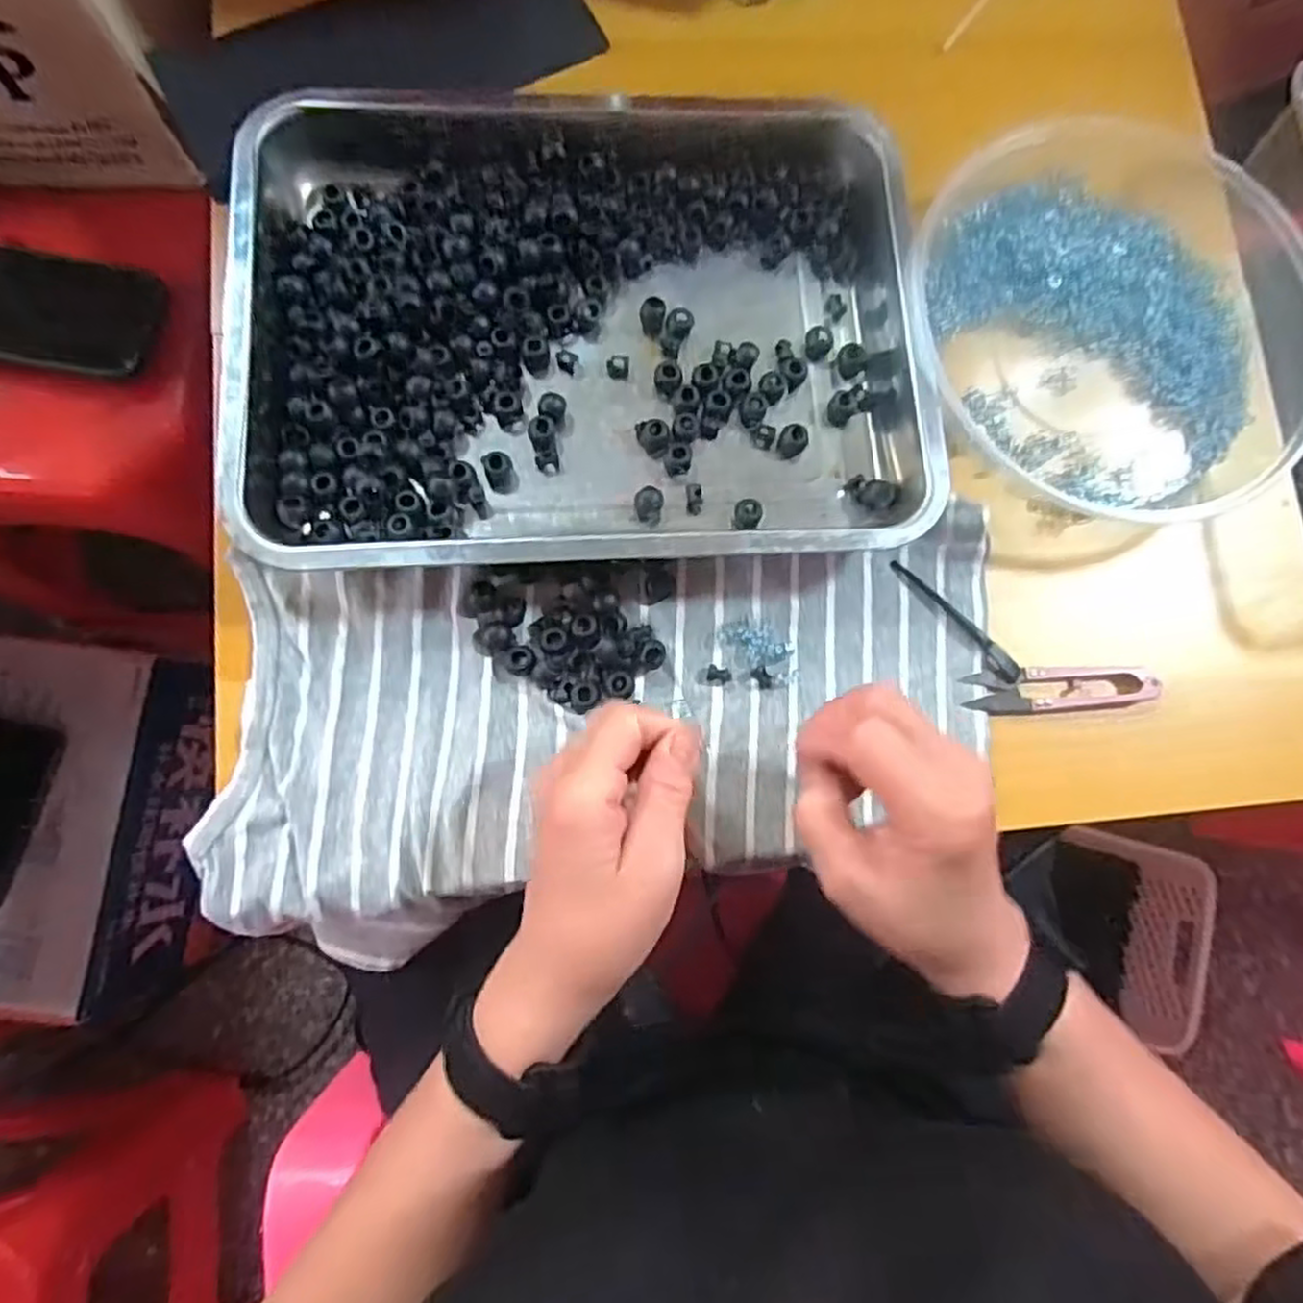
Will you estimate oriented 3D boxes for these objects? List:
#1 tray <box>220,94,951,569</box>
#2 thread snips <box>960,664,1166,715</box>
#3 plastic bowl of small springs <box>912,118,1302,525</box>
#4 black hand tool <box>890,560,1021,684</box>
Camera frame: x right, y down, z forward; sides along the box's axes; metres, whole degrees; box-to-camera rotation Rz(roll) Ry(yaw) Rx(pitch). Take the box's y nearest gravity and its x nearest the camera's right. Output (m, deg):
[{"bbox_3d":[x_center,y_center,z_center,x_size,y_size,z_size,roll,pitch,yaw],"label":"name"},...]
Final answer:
[{"bbox_3d":[-0.033,-0.174,0.391,0.339,0.042,0.267,-3,82,-4],"label":"tray"},{"bbox_3d":[0.216,0.019,0.394,0.098,0.013,0.024,-4,82,-4],"label":"thread snips"},{"bbox_3d":[0.268,-0.191,0.410,0.225,0.046,0.227,1,81,-4],"label":"plastic bowl of small springs"},{"bbox_3d":[0.161,-0.016,0.399,0.089,0.005,0.012,43,81,3],"label":"black hand tool"}]

